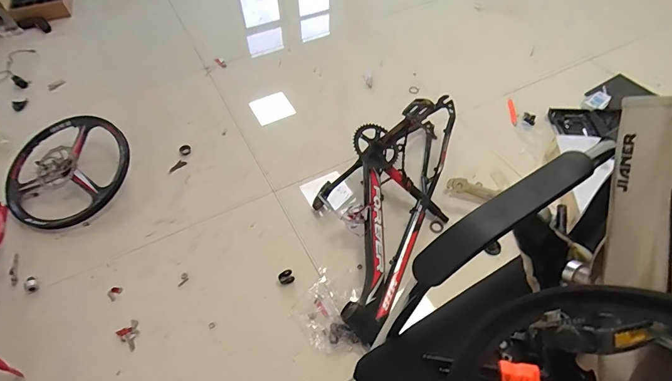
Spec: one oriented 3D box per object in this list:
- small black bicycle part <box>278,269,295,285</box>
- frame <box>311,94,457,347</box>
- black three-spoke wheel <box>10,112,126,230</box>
[{"bbox_3d":[-0.147,0.258,1.093,0.043,0.014,0.039,-20,56,-13],"label":"small black bicycle part"},{"bbox_3d":[0.136,-0.029,1.160,0.389,0.254,0.862,14,55,9],"label":"frame"},{"bbox_3d":[-0.922,-0.074,1.277,0.401,0.106,0.419,-27,66,-9],"label":"black three-spoke wheel"}]

